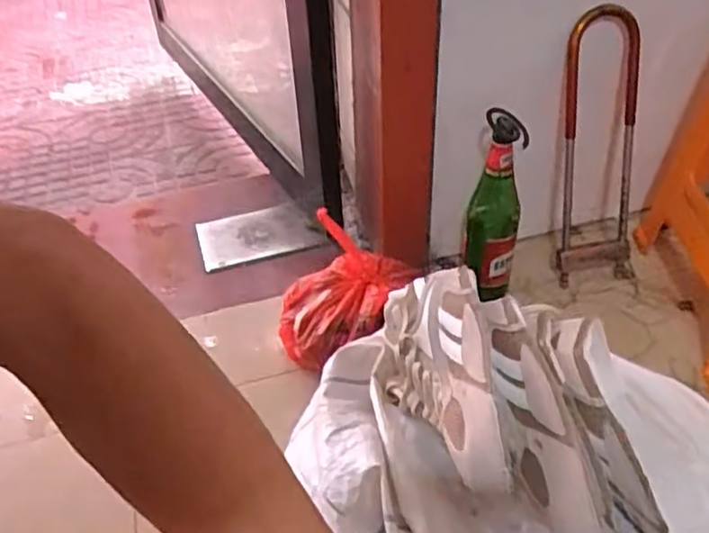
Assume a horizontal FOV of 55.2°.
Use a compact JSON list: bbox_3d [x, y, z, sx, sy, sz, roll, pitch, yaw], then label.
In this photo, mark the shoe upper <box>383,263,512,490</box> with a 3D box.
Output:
[{"bbox_3d":[0.081,0.119,0.657,0.094,0.118,0.226,-4,42,-1],"label":"shoe upper"}]

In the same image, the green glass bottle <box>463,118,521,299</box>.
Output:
[{"bbox_3d":[0.183,-0.070,0.897,0.069,0.258,0.058,7,43,11],"label":"green glass bottle"}]

